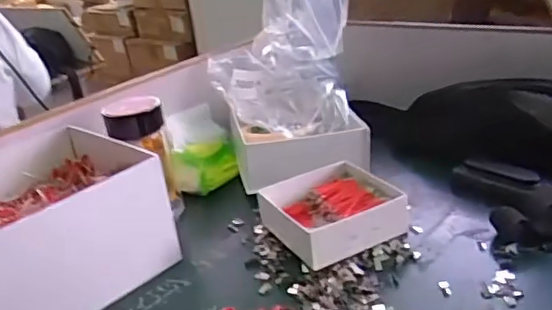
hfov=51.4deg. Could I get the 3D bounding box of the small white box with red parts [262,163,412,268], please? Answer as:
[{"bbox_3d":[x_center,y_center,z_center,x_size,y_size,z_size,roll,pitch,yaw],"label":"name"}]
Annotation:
[{"bbox_3d":[0.056,0.061,0.588,0.121,0.042,0.124,-18,26,-22],"label":"small white box with red parts"}]

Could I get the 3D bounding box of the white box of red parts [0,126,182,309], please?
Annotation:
[{"bbox_3d":[-0.245,0.077,0.558,0.180,0.112,0.263,15,33,41],"label":"white box of red parts"}]

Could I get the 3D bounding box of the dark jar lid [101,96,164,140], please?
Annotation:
[{"bbox_3d":[-0.159,-0.041,0.642,0.057,0.038,0.049,-3,25,10],"label":"dark jar lid"}]

